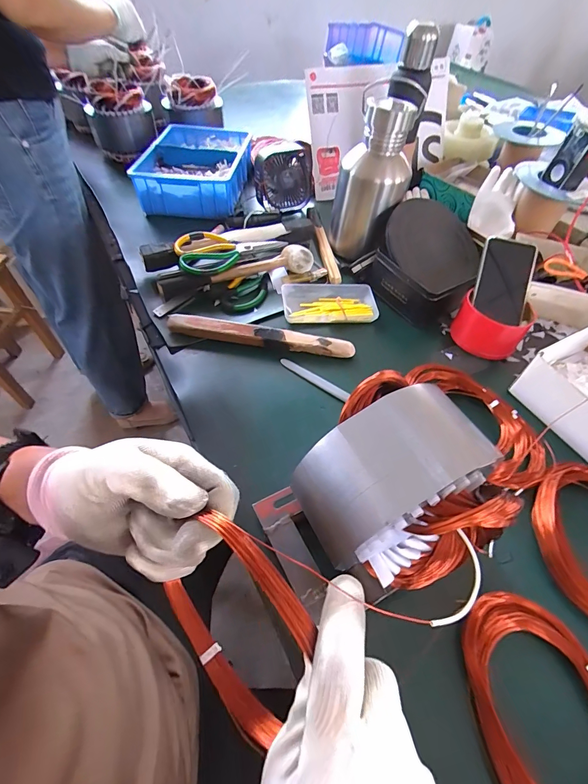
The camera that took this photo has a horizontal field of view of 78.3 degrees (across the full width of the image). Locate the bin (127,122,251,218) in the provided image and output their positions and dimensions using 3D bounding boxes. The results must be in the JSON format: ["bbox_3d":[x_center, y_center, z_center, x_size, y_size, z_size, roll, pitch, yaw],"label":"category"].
[{"bbox_3d":[-0.216,-0.499,0.818,0.207,0.089,0.294,7,53,2],"label":"bin"}]

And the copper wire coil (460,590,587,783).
[{"bbox_3d":[0.212,0.268,0.295,0.113,0.028,0.178,1,53,-2],"label":"copper wire coil"}]

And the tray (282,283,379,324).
[{"bbox_3d":[0.061,-0.149,0.608,0.154,0.024,0.085,-4,53,-6],"label":"tray"}]

